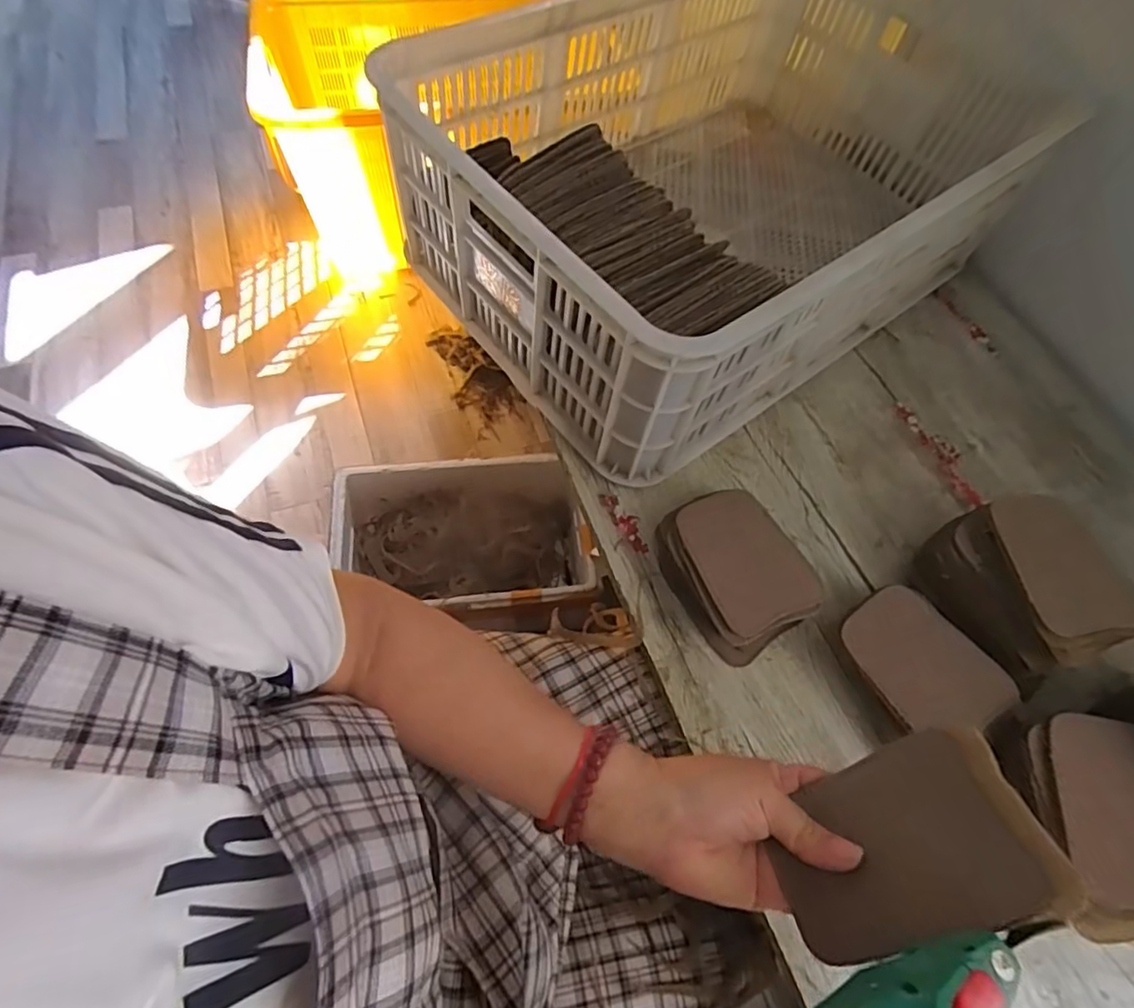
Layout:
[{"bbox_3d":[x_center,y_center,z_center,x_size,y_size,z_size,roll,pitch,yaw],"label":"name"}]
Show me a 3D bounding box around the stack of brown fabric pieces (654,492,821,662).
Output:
[{"bbox_3d":[0.140,0.056,0.517,0.090,0.056,0.131,-21,63,-15],"label":"stack of brown fabric pieces"}]

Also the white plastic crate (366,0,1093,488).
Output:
[{"bbox_3d":[0.200,-0.369,0.683,0.698,0.212,0.465,-31,67,-20],"label":"white plastic crate"}]

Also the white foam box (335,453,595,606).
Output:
[{"bbox_3d":[-0.166,0.065,1.032,0.385,0.162,0.238,-5,60,-7],"label":"white foam box"}]

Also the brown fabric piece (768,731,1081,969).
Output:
[{"bbox_3d":[0.168,0.171,0.310,0.123,0.005,0.089,-32,33,21],"label":"brown fabric piece"}]

